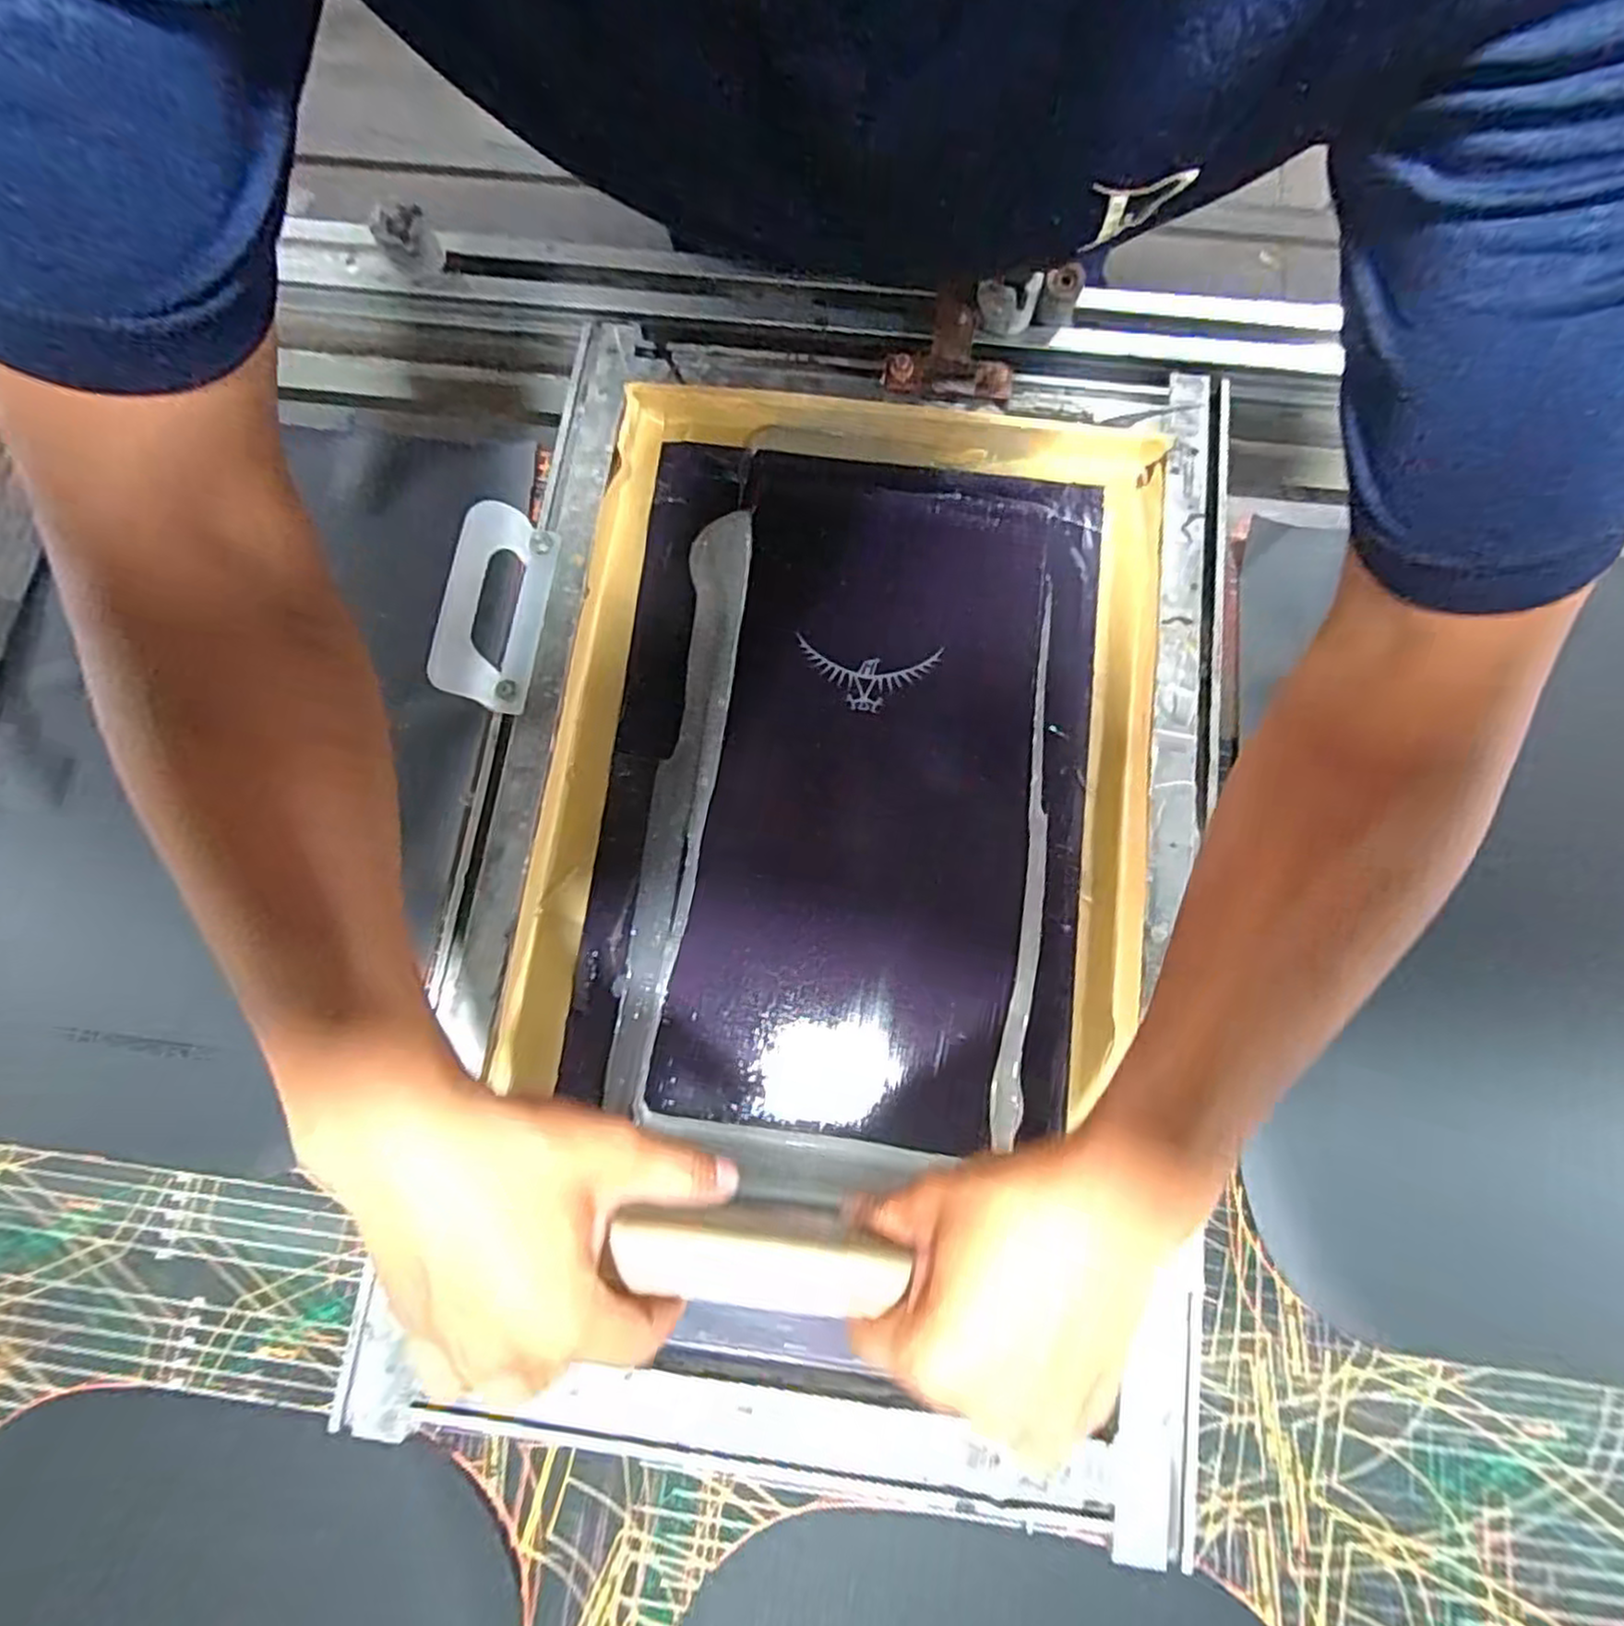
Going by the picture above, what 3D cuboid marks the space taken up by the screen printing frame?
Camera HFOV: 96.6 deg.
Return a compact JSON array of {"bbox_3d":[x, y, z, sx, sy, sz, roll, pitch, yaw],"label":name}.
[{"bbox_3d":[0.010,0.019,0.417,0.440,0.046,0.665,6,79,2],"label":"screen printing frame"}]

